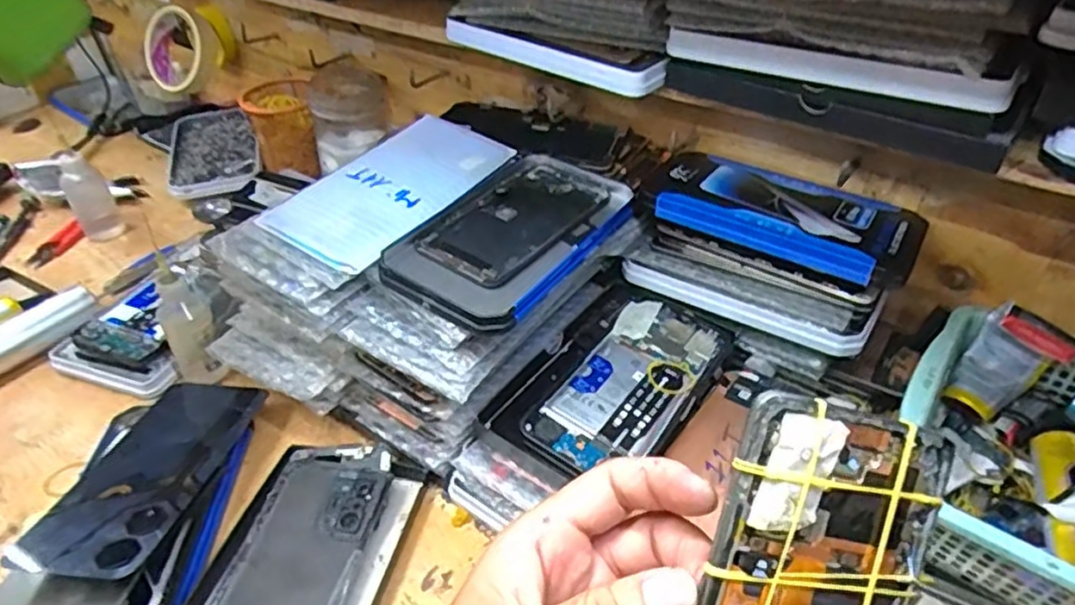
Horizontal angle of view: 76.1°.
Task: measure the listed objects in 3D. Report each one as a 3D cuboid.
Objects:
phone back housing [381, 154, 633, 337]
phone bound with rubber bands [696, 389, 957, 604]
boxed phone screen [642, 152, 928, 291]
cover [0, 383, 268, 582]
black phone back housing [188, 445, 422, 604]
[{"bbox_3d":[-0.011,-0.049,0.456,0.097,0.011,0.187,29,46,22],"label":"phone back housing"},{"bbox_3d":[0.085,0.114,0.225,0.076,0.161,0.006,16,2,-12],"label":"phone bound with rubber bands"},{"bbox_3d":[0.166,-0.064,0.468,0.173,0.016,0.094,18,43,22],"label":"boxed phone screen"},{"bbox_3d":[-0.240,0.104,0.430,0.076,0.008,0.165,5,30,7],"label":"cover"},{"bbox_3d":[-0.141,0.158,0.396,0.096,0.017,0.174,8,40,8],"label":"black phone back housing"}]

